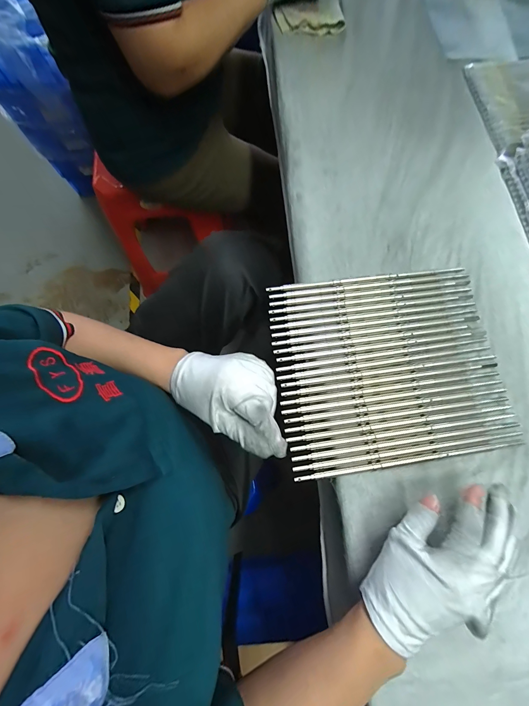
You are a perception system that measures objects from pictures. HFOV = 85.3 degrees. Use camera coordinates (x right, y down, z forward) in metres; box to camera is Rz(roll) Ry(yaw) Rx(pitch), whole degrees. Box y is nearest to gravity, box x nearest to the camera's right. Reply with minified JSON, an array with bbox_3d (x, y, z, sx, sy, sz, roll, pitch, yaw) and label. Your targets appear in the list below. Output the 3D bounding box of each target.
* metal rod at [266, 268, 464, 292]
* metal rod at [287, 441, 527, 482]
[{"bbox_3d":[0.131,-0.094,0.363,0.256,0.009,0.009,-8,75,-2],"label":"metal rod"},{"bbox_3d":[0.162,0.116,0.310,0.258,0.007,0.008,-8,75,-2],"label":"metal rod"}]

